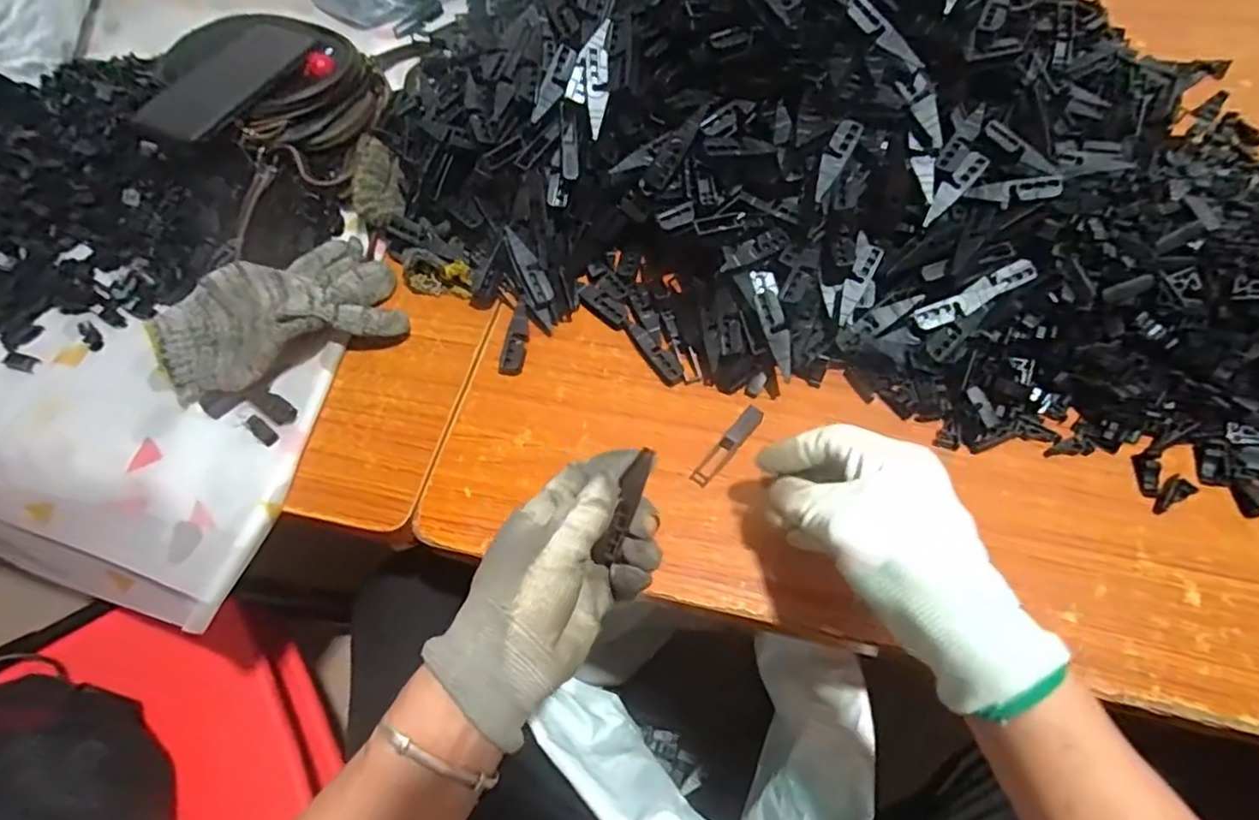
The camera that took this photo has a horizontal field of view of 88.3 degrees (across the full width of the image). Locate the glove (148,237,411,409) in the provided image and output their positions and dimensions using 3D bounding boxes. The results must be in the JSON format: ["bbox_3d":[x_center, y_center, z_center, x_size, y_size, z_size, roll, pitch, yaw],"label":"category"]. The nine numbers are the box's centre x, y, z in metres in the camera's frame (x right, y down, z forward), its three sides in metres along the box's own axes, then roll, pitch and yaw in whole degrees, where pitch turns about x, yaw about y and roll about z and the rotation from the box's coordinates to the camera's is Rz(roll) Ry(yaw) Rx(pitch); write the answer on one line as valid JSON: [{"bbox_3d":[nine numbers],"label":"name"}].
[{"bbox_3d":[-0.273,-0.080,0.505,0.170,0.051,0.110,-21,63,-8],"label":"glove"}]

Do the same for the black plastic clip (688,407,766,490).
[{"bbox_3d":[0.070,0.025,0.459,0.014,0.012,0.069,39,71,21],"label":"black plastic clip"}]

